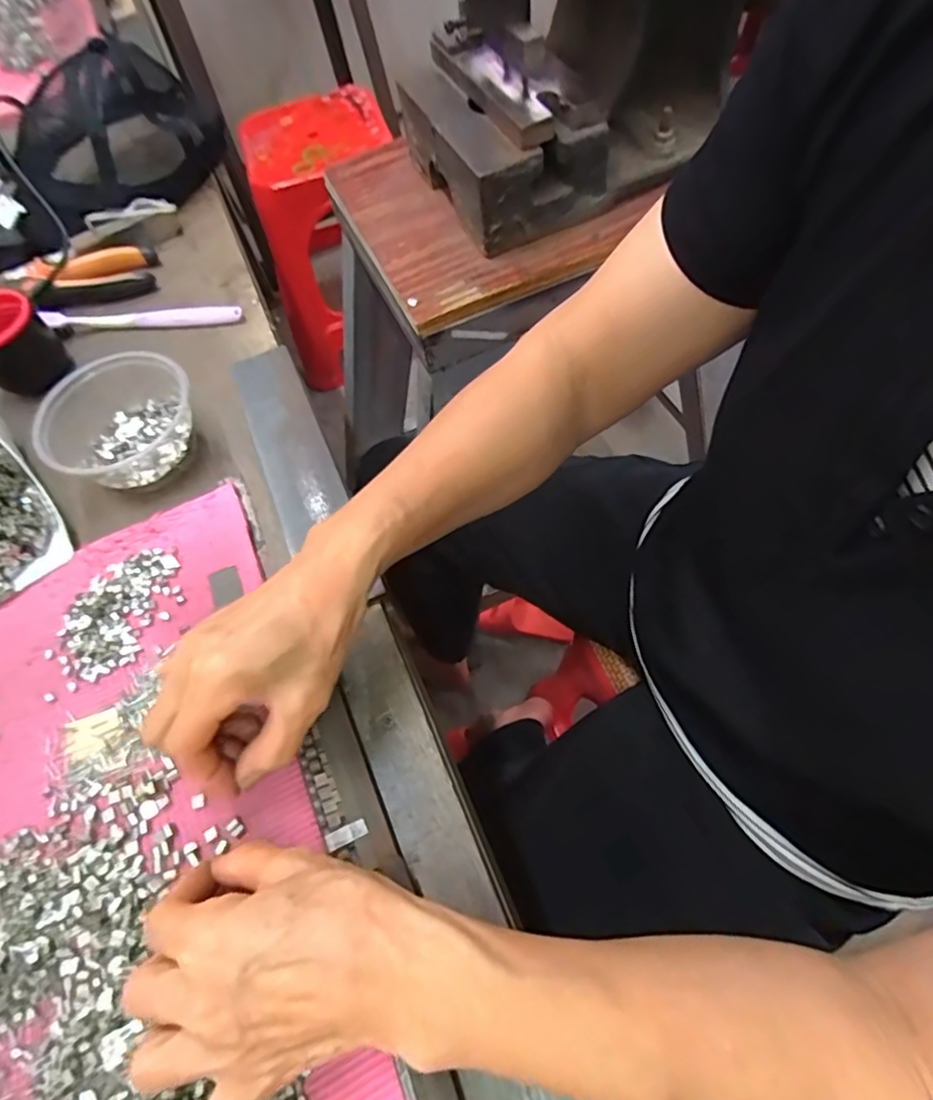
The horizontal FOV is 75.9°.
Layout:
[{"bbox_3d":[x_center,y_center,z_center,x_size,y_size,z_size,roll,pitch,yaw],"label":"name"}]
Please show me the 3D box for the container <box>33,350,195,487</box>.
[{"bbox_3d":[-0.250,-0.092,0.435,0.109,0.045,0.091,-39,65,-14],"label":"container"}]

